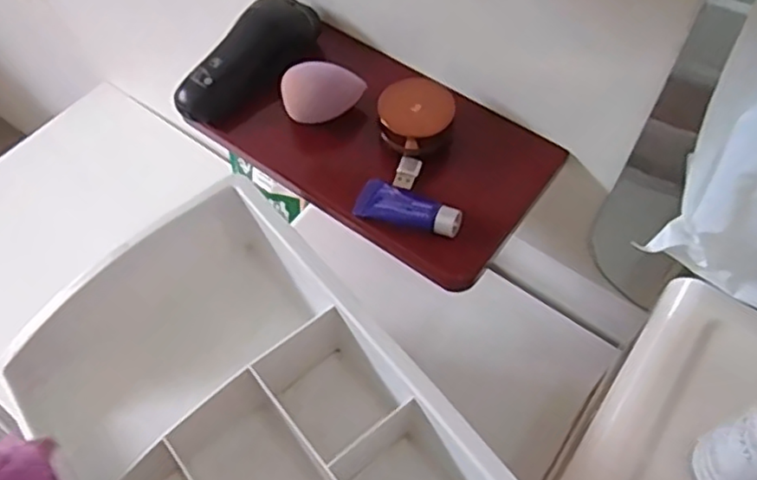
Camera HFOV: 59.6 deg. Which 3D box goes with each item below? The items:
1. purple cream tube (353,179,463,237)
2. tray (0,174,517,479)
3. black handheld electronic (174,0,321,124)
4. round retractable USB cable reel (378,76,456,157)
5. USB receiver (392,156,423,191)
[{"bbox_3d":[0.019,-0.020,0.417,0.068,0.017,0.024,22,61,14],"label":"purple cream tube"},{"bbox_3d":[-0.083,0.115,0.390,0.198,0.080,0.276,-37,64,-18],"label":"tray"},{"bbox_3d":[-0.096,-0.133,0.478,0.046,0.028,0.118,31,64,18],"label":"black handheld electronic"},{"bbox_3d":[0.026,-0.083,0.446,0.048,0.024,0.047,0,58,1],"label":"round retractable USB cable reel"},{"bbox_3d":[0.019,-0.044,0.438,0.014,0.004,0.025,19,60,12],"label":"USB receiver"}]

